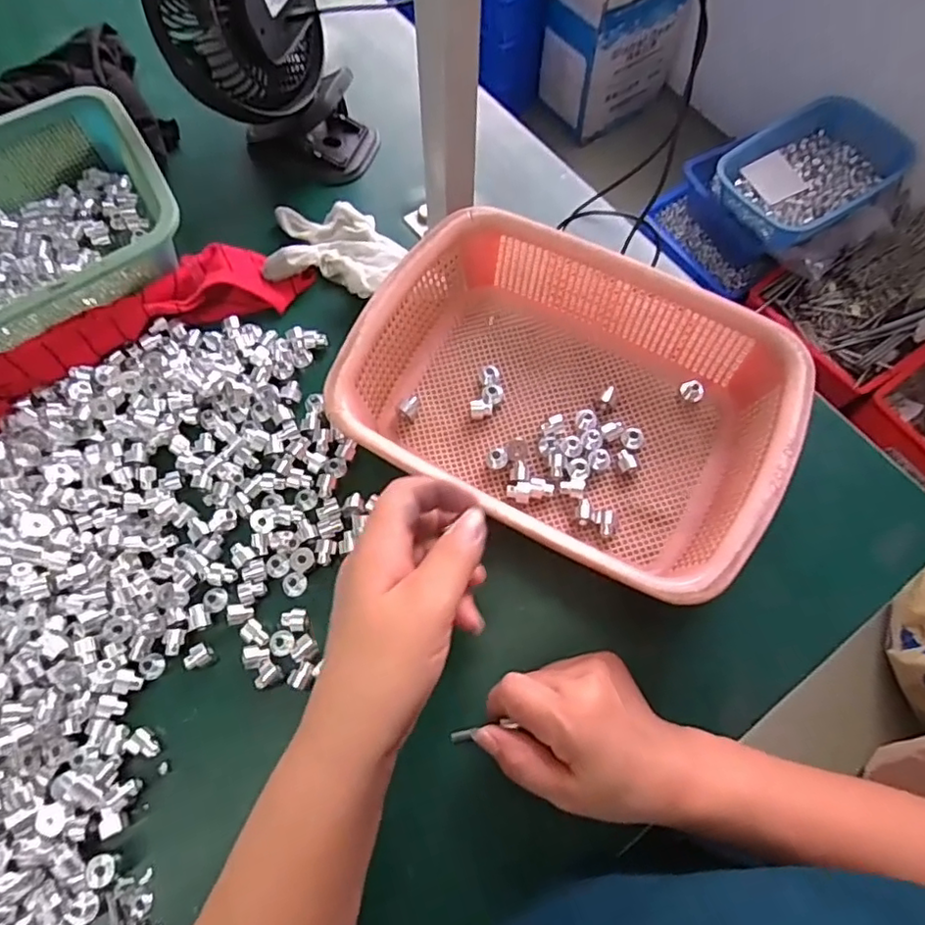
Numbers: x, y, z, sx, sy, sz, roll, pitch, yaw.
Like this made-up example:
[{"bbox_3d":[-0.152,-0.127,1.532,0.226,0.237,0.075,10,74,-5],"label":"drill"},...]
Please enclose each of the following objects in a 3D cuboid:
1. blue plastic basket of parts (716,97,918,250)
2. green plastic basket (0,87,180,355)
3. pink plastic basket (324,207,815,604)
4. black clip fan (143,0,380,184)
[{"bbox_3d":[0.683,-0.582,1.208,0.301,0.100,0.249,-34,73,2],"label":"blue plastic basket of parts"},{"bbox_3d":[-0.376,-0.183,0.496,0.266,0.068,0.211,-30,71,-12],"label":"green plastic basket"},{"bbox_3d":[0.072,-0.043,0.439,0.294,0.077,0.214,29,70,11],"label":"pink plastic basket"},{"bbox_3d":[-0.164,-0.339,0.507,0.149,0.182,0.095,-17,68,-7],"label":"black clip fan"}]

